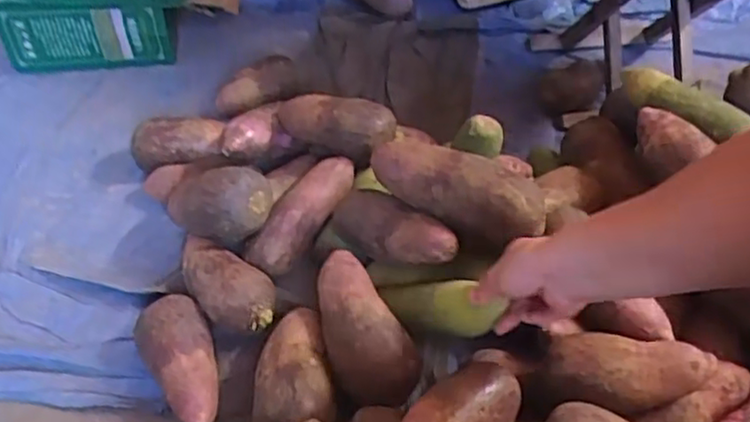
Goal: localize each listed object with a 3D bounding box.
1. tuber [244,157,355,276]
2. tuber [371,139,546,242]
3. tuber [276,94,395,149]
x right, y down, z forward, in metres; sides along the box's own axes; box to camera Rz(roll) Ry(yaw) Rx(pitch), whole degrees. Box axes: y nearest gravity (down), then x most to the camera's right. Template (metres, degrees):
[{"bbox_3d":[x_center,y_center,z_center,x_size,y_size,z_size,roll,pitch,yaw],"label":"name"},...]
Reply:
[{"bbox_3d":[-0.087,0.001,0.828,0.050,0.052,0.169,26,63,23],"label":"tuber"},{"bbox_3d":[0.082,-0.022,0.712,0.193,0.060,0.070,15,49,15],"label":"tuber"},{"bbox_3d":[-0.053,-0.113,0.862,0.172,0.052,0.052,9,44,26],"label":"tuber"}]

